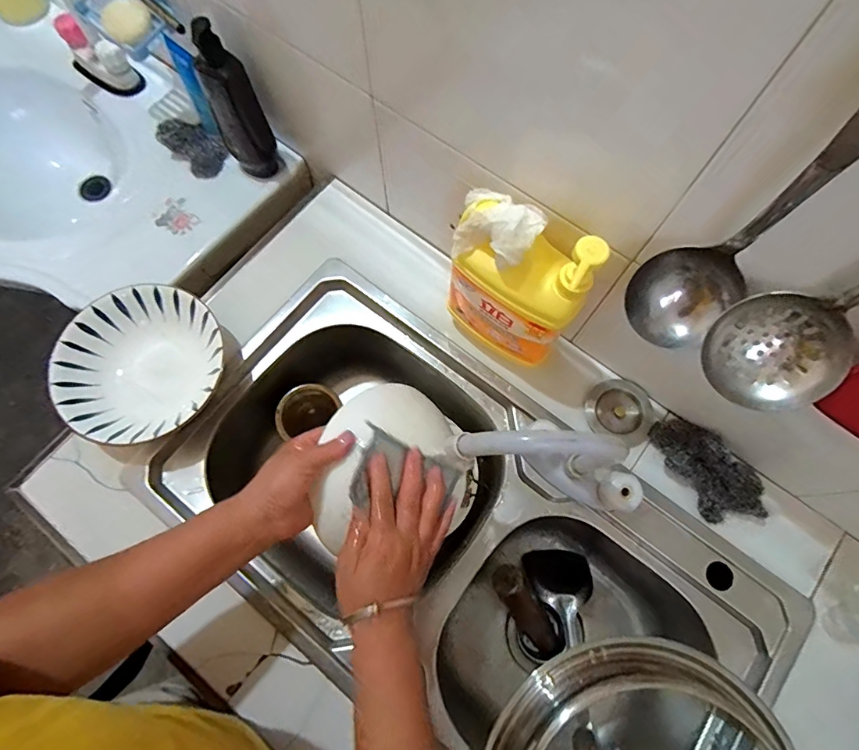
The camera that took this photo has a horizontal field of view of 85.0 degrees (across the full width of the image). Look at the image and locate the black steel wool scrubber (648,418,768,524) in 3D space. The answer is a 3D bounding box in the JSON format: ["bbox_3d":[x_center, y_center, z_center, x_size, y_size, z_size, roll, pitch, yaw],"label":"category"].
[{"bbox_3d":[0.341,0.112,0.571,0.078,0.029,0.142,-33,75,-10],"label":"black steel wool scrubber"}]

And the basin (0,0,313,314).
[{"bbox_3d":[-0.648,-0.368,0.824,0.771,0.169,0.445,37,76,11],"label":"basin"}]

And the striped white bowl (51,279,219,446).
[{"bbox_3d":[-0.359,-0.012,0.597,0.199,0.046,0.204,0,73,0],"label":"striped white bowl"}]

